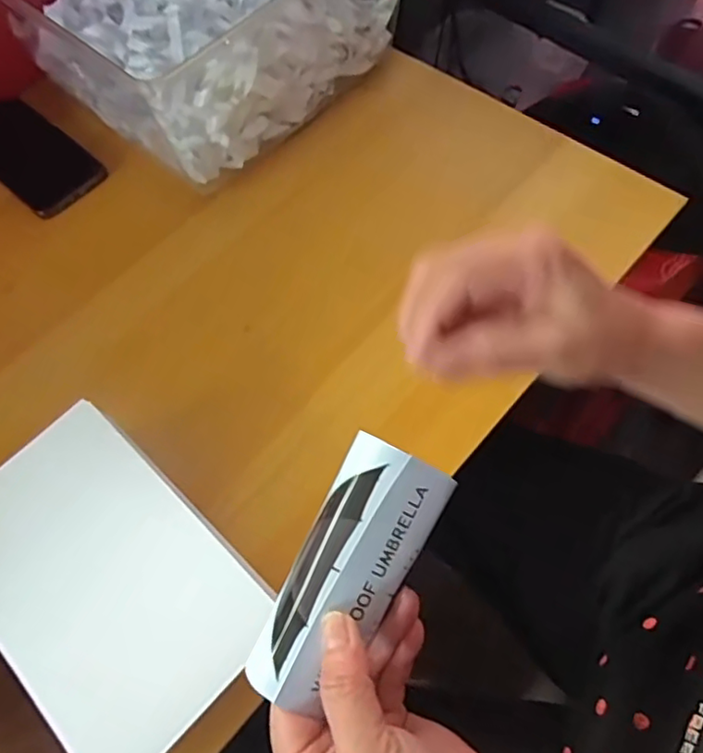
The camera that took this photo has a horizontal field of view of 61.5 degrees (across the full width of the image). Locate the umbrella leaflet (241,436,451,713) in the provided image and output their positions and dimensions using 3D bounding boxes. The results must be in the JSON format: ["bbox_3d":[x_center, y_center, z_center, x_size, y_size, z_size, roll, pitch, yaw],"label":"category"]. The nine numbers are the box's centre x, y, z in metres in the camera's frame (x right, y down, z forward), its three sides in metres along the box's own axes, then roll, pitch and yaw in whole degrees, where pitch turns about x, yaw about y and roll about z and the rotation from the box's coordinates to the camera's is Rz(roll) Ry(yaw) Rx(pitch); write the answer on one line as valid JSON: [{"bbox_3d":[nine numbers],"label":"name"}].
[{"bbox_3d":[-0.004,0.086,0.264,0.048,0.019,0.117,31,83,17],"label":"umbrella leaflet"}]

